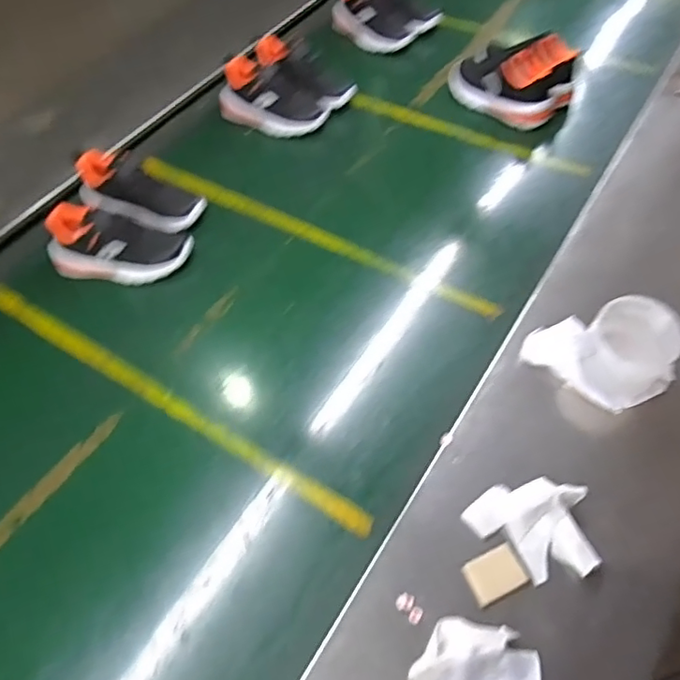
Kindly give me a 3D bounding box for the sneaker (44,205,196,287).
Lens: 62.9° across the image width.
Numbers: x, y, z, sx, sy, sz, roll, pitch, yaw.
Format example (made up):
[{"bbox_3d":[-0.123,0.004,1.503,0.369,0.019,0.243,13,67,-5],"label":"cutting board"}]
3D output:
[{"bbox_3d":[-0.333,-0.146,0.831,0.207,0.084,0.075,2,56,3],"label":"sneaker"}]

